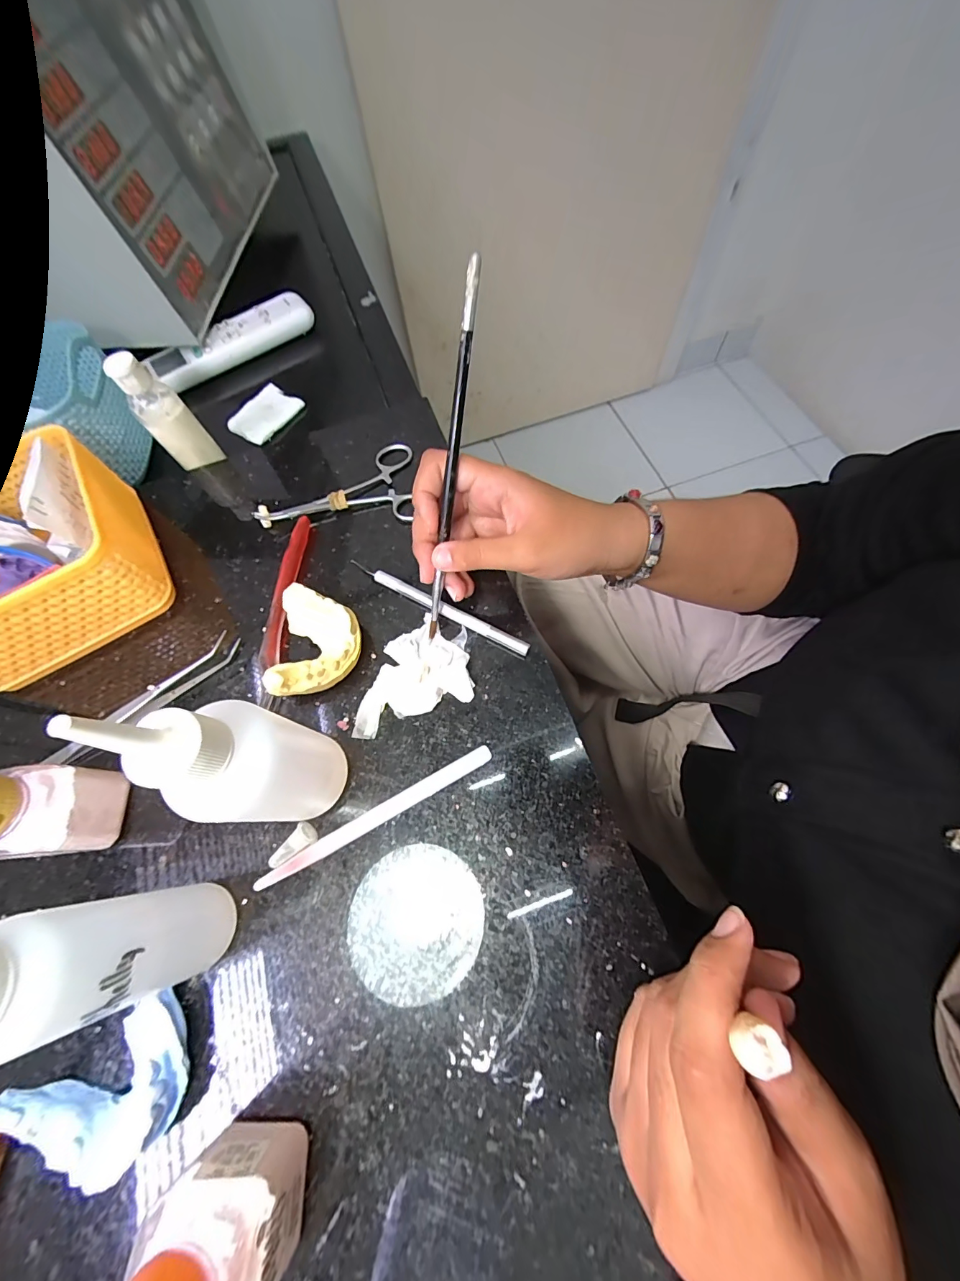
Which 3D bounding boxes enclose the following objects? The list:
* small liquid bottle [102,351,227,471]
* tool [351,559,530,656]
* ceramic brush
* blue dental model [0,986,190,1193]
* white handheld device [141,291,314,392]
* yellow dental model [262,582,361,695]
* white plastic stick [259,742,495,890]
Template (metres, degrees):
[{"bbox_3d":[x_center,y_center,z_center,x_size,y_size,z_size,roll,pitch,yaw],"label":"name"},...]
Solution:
[{"bbox_3d":[-0.234,-0.166,0.322,0.031,0.089,0.021,-18,67,-4],"label":"small liquid bottle"},{"bbox_3d":[-0.029,-0.023,0.278,0.133,0.008,0.008,26,71,14],"label":"tool"},{"bbox_3d":[-0.015,-0.086,0.231,0.006,0.184,0.010,15,28,9],"label":"ceramic brush"},{"bbox_3d":[-0.162,0.199,0.186,0.068,0.017,0.052,-36,69,-11],"label":"blue dental model"},{"bbox_3d":[-0.241,-0.292,0.415,0.160,0.023,0.037,-32,68,-10],"label":"white handheld device"},{"bbox_3d":[-0.098,0.001,0.262,0.049,0.027,0.065,-1,67,4],"label":"yellow dental model"},{"bbox_3d":[-0.055,0.095,0.232,0.137,0.004,0.009,-29,68,-8],"label":"white plastic stick"}]

